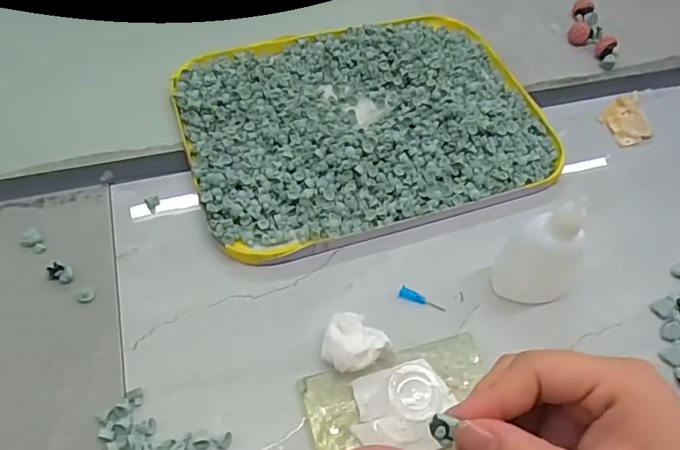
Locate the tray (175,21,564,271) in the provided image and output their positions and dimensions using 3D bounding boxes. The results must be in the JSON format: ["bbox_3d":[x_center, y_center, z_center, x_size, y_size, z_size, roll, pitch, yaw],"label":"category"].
[{"bbox_3d":[0.020,-0.083,0.402,0.270,0.023,0.203,-14,58,-14],"label":"tray"}]

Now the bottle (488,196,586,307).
[{"bbox_3d":[0.124,0.016,0.306,0.040,0.081,0.041,-33,64,-24],"label":"bottle"}]

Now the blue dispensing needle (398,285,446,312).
[{"bbox_3d":[0.052,0.047,0.326,0.030,0.005,0.007,19,56,8],"label":"blue dispensing needle"}]

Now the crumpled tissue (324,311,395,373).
[{"bbox_3d":[0.007,0.068,0.296,0.034,0.022,0.033,-18,59,-17],"label":"crumpled tissue"}]

